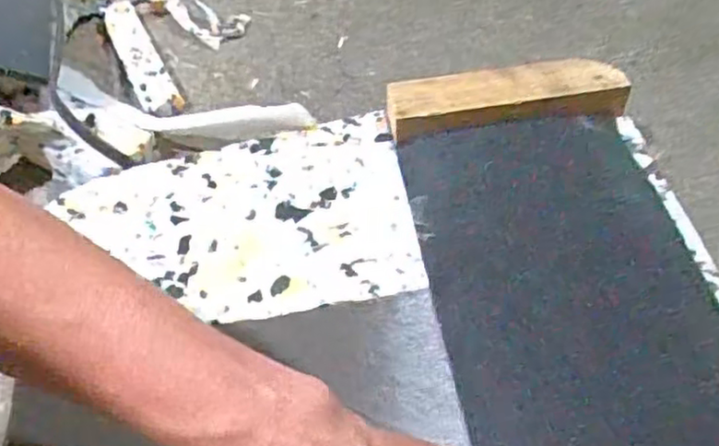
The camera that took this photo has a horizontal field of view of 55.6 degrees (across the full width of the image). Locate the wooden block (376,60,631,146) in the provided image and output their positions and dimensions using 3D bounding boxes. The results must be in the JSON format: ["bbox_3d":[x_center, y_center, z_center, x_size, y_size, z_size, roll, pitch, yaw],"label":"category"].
[{"bbox_3d":[0.106,-0.091,0.498,0.170,0.024,0.046,-8,50,-5],"label":"wooden block"}]

